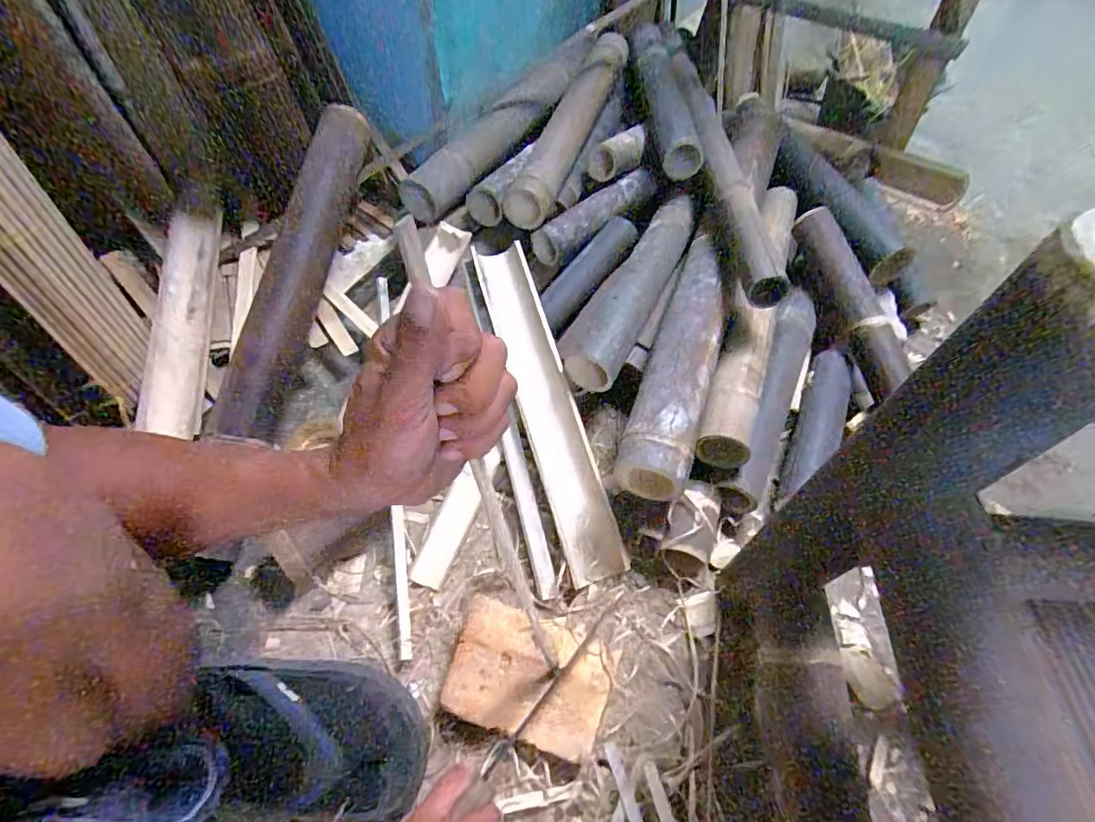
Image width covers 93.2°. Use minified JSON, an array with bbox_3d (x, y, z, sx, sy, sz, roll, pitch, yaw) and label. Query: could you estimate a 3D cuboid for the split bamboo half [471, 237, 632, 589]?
[{"bbox_3d":[0.002,0.001,0.689,0.074,0.051,0.443,-14,73,-11],"label":"split bamboo half"}]

